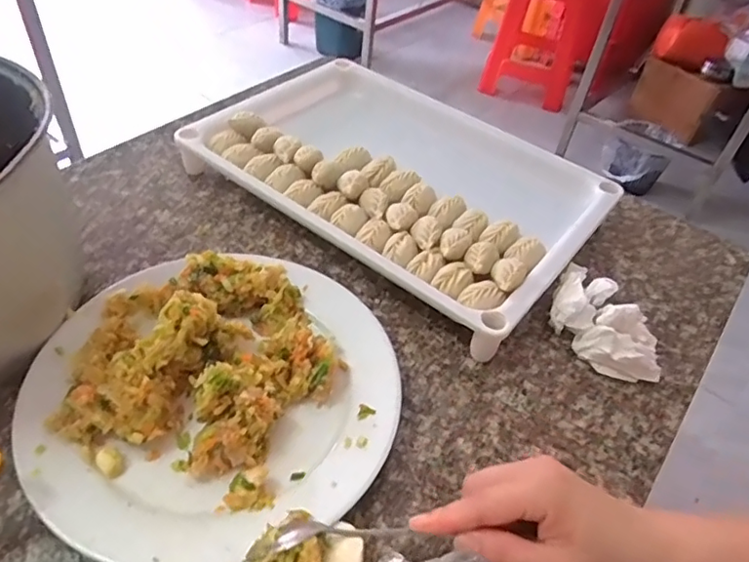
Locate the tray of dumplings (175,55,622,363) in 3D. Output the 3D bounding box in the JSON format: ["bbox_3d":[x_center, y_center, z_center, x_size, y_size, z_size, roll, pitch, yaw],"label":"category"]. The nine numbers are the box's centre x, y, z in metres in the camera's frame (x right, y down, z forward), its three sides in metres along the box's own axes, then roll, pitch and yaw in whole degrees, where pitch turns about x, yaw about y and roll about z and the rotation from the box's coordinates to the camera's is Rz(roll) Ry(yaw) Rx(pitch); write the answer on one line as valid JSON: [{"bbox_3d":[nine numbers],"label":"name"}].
[{"bbox_3d":[0.012,-0.112,0.588,0.410,0.058,0.264,31,49,23],"label":"tray of dumplings"}]

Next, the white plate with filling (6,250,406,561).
[{"bbox_3d":[-0.108,0.065,0.390,0.241,0.065,0.228,4,44,-3],"label":"white plate with filling"}]

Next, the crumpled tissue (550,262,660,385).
[{"bbox_3d":[0.192,0.035,0.474,0.071,0.042,0.110,-30,55,-31],"label":"crumpled tissue"}]

